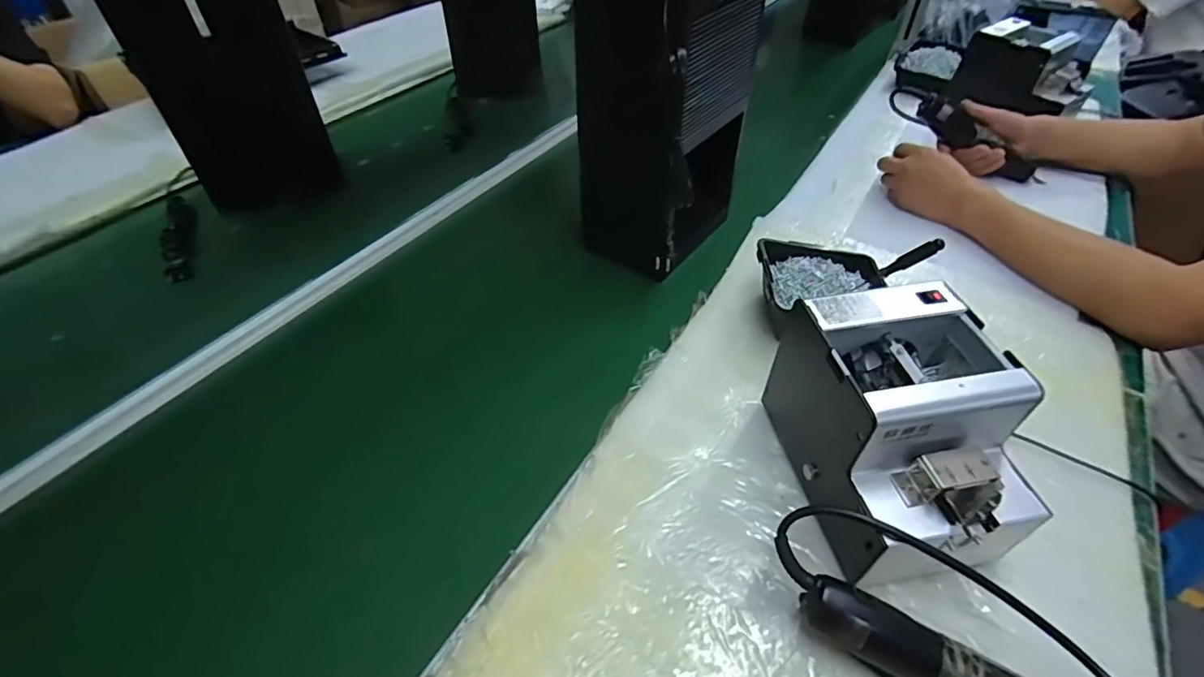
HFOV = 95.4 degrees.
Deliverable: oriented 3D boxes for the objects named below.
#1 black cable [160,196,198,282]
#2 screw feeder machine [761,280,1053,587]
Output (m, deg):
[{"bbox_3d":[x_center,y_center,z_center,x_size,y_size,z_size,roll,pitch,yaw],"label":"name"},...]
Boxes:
[{"bbox_3d":[-0.601,-0.148,0.777,0.036,0.030,0.212,-20,48,-18],"label":"black cable"},{"bbox_3d":[0.230,0.074,0.428,0.127,0.148,0.169,-8,47,-9],"label":"screw feeder machine"}]

